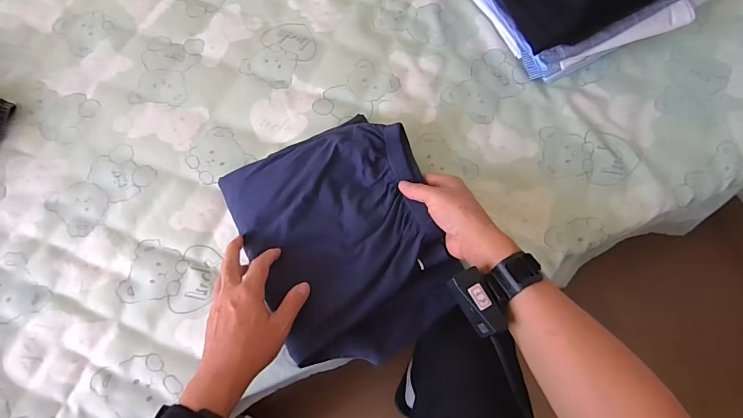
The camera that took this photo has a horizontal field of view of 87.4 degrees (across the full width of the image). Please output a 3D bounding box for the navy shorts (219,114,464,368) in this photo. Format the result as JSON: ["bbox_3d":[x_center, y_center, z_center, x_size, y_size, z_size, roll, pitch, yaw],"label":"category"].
[{"bbox_3d":[-0.033,0.038,0.513,0.244,0.060,0.295,-22,70,-8],"label":"navy shorts"}]

